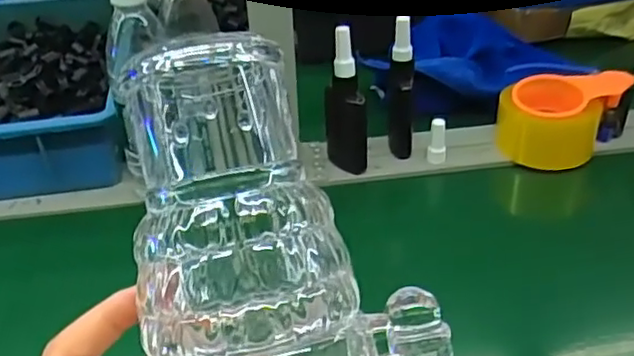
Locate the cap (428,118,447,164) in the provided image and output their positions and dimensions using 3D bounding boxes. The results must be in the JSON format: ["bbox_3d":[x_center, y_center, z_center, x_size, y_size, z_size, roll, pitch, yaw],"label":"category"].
[{"bbox_3d":[0.134,-0.039,0.705,0.019,0.052,0.018,-1,35,1],"label":"cap"}]

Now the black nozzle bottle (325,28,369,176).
[{"bbox_3d":[0.031,-0.076,0.666,0.024,0.154,0.048,-23,40,-27],"label":"black nozzle bottle"}]

